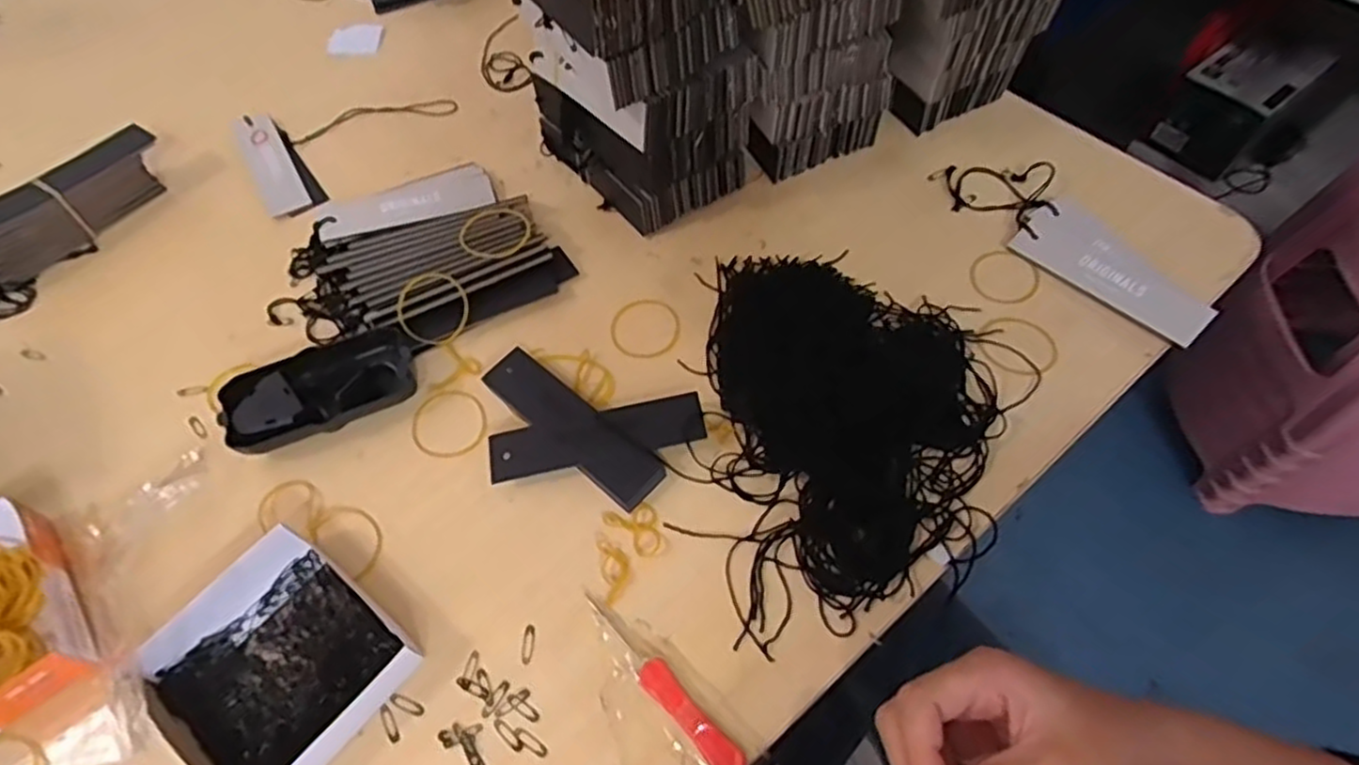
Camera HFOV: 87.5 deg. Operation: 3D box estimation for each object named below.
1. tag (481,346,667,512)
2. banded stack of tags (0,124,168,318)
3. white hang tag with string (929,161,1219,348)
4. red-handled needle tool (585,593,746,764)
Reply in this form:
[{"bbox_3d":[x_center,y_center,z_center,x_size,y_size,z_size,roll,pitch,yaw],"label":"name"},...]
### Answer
[{"bbox_3d":[-0.066,0.026,0.428,0.126,0.014,0.033,35,66,22],"label":"tag"},{"bbox_3d":[-0.461,-0.120,0.519,0.050,0.050,0.177,30,64,20],"label":"banded stack of tags"},{"bbox_3d":[0.271,-0.104,0.490,0.065,0.017,0.202,-32,61,-16],"label":"white hang tag with string"},{"bbox_3d":[0.005,0.162,0.344,0.015,0.007,0.154,-39,64,-20],"label":"red-handled needle tool"}]

